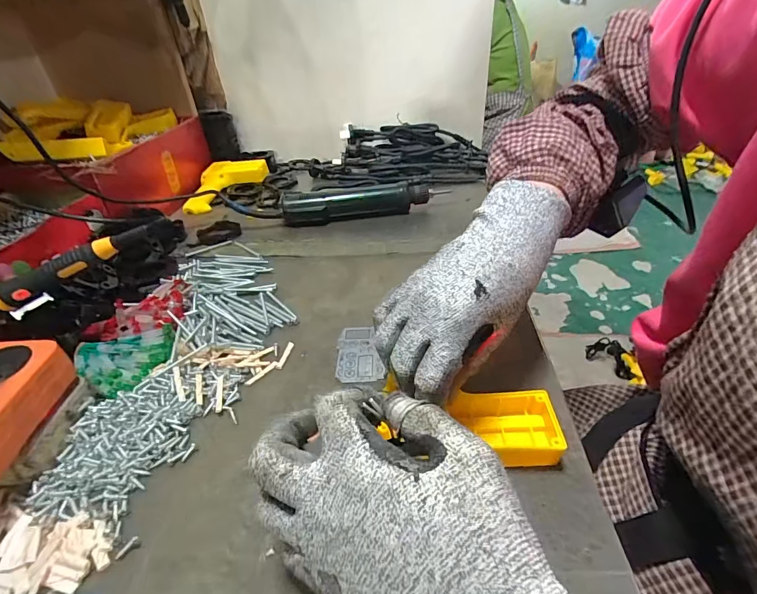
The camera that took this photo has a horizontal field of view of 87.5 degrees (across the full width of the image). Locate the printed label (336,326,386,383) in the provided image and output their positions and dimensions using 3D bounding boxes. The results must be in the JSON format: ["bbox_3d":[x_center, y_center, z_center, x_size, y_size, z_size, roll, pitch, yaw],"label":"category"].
[{"bbox_3d":[-0.017,0.049,0.353,0.039,0.004,0.068,-5,36,-1],"label":"printed label"}]

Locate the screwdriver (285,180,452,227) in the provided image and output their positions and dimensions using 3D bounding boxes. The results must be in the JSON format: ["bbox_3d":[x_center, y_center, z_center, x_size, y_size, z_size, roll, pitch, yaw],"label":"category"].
[{"bbox_3d":[-0.020,-0.141,0.583,0.240,0.041,0.052,-5,36,-1],"label":"screwdriver"}]

